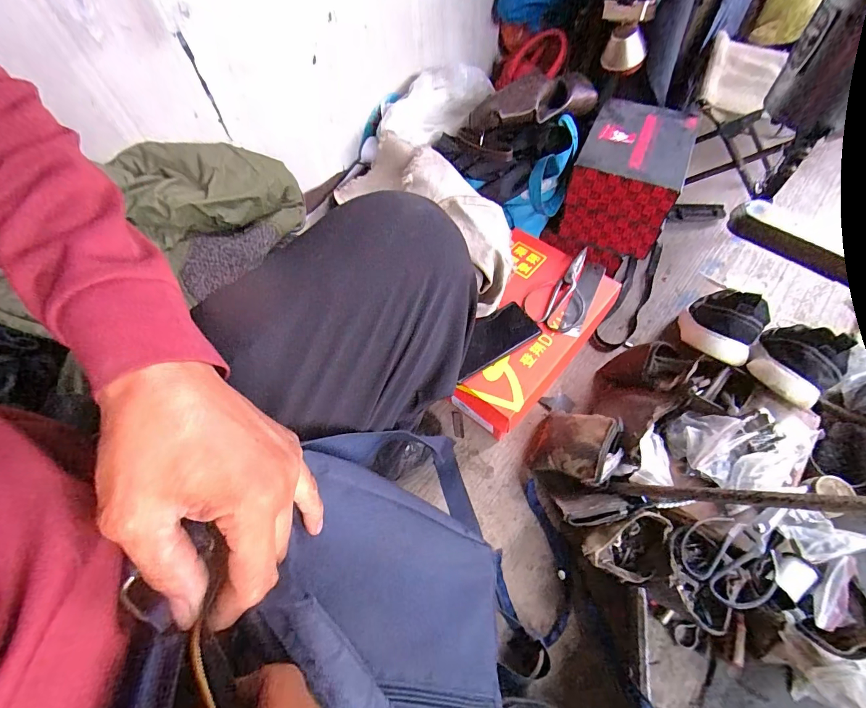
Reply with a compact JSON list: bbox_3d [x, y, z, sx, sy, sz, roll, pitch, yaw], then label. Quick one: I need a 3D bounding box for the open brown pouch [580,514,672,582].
[{"bbox_3d":[0.265,0.258,0.537,0.115,0.045,0.078,-31,80,7],"label":"open brown pouch"}]

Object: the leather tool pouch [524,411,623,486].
[{"bbox_3d":[0.213,0.138,0.616,0.133,0.034,0.105,2,60,48],"label":"leather tool pouch"}]

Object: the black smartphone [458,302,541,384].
[{"bbox_3d":[0.090,-0.023,0.624,0.149,0.013,0.075,-26,64,-17],"label":"black smartphone"}]

